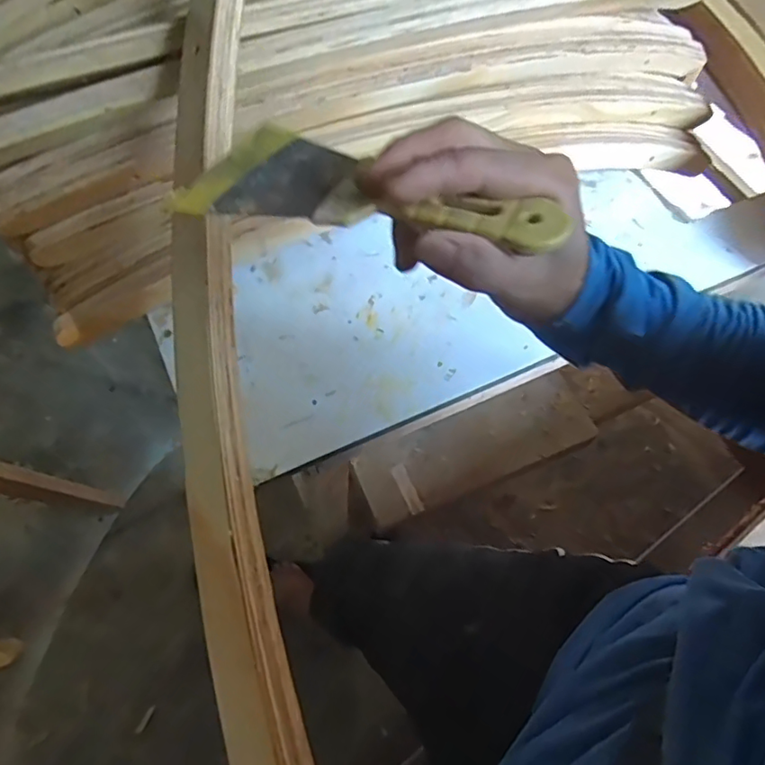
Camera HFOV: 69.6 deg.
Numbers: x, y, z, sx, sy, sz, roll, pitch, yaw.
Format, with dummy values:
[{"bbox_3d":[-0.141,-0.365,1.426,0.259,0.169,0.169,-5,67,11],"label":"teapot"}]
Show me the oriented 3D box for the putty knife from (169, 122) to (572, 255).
[{"bbox_3d":[-0.008,-0.097,0.285,0.196,0.013,0.082,20,62,21],"label":"putty knife"}]

